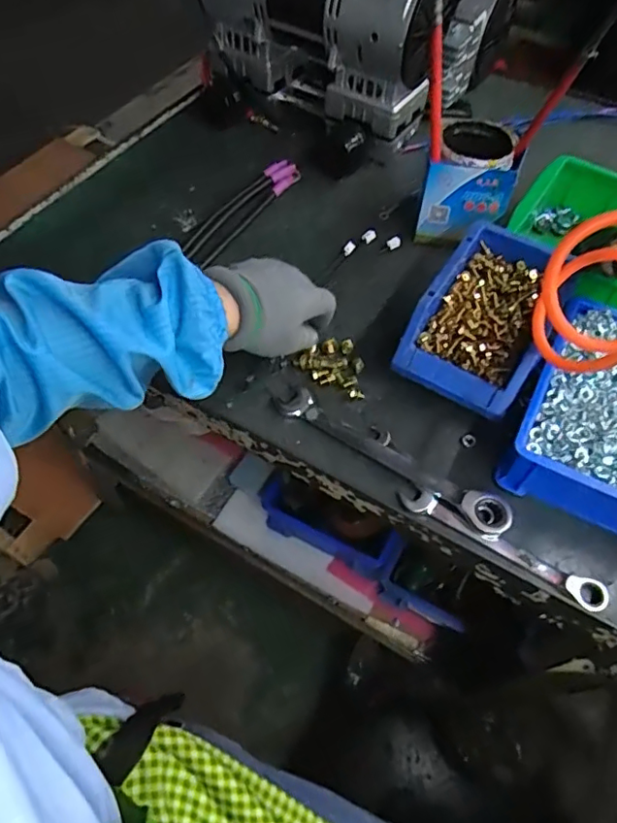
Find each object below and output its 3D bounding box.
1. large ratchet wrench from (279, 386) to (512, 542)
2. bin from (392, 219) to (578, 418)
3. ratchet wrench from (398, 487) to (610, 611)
[{"bbox_3d":[0.071,0.039,0.489,0.225,0.021,0.031,30,61,18],"label":"large ratchet wrench"},{"bbox_3d":[0.173,-0.088,0.539,0.118,0.080,0.186,29,61,17],"label":"bin"},{"bbox_3d":[0.155,0.110,0.448,0.173,0.012,0.026,26,60,16],"label":"ratchet wrench"}]

